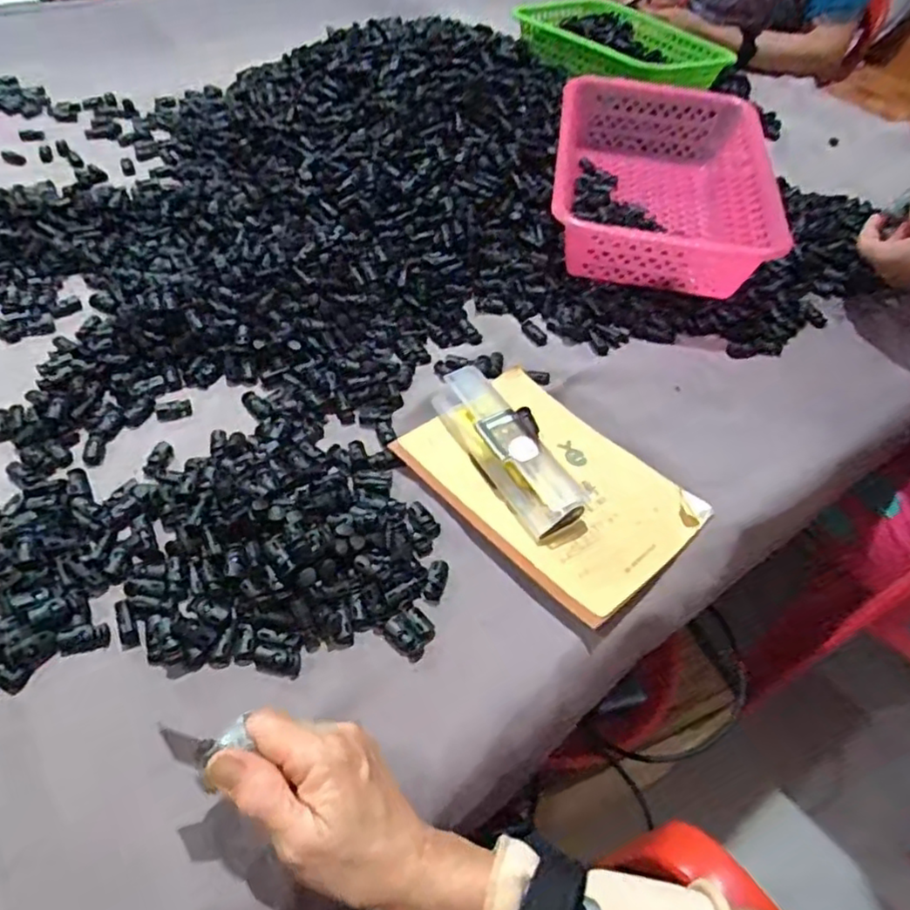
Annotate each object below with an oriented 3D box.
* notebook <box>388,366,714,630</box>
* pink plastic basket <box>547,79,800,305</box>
[{"bbox_3d":[0.074,0.018,0.517,0.153,0.012,0.211,-33,60,-28],"label":"notebook"},{"bbox_3d":[0.211,-0.287,0.709,0.213,0.102,0.293,8,49,-1],"label":"pink plastic basket"}]

